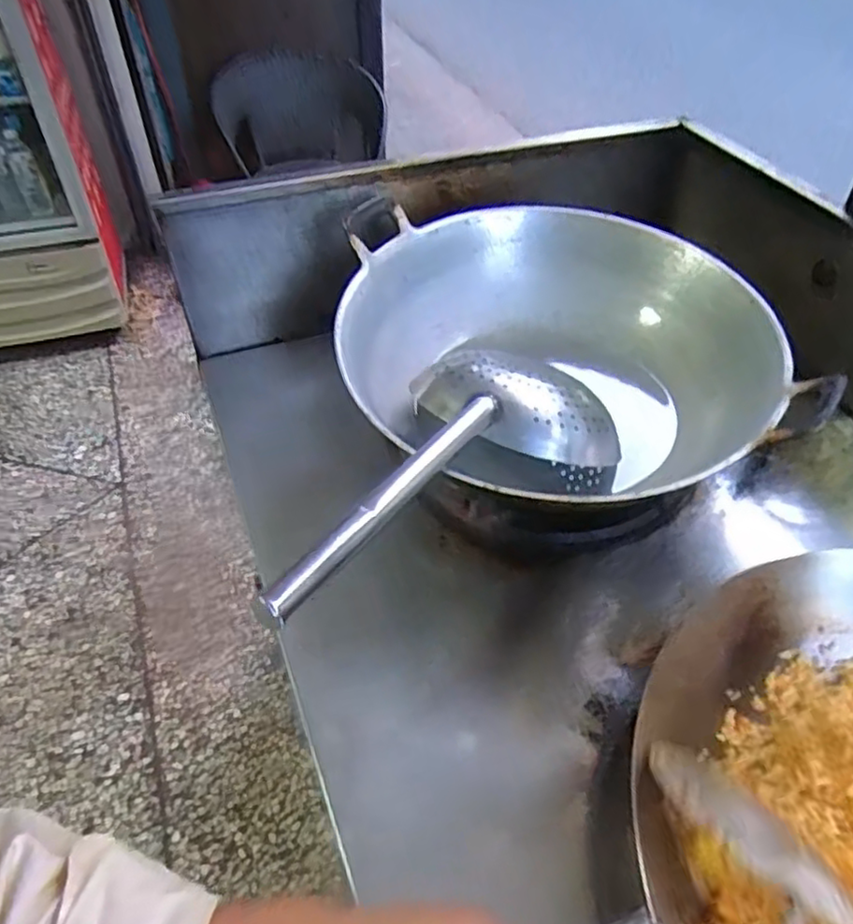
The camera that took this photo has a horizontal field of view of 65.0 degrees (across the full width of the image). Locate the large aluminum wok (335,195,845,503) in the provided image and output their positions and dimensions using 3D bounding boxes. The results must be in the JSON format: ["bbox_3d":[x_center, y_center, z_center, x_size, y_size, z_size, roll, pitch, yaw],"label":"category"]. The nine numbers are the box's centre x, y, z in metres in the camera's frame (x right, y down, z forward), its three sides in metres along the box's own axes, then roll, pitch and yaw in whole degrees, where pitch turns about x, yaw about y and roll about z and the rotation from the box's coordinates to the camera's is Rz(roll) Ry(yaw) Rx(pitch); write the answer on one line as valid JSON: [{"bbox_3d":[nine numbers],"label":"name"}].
[{"bbox_3d":[0.123,-0.088,0.674,0.403,0.158,0.382,-7,47,-9],"label":"large aluminum wok"}]

